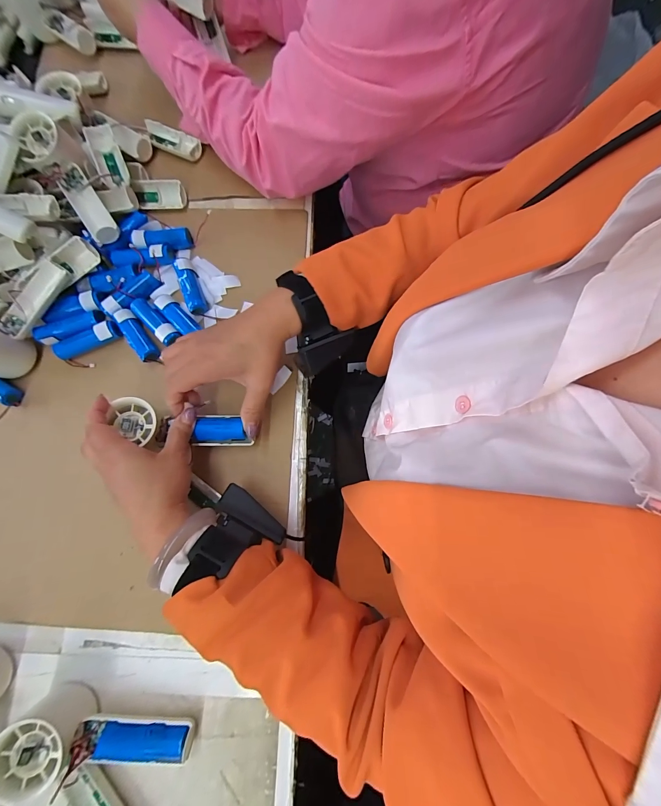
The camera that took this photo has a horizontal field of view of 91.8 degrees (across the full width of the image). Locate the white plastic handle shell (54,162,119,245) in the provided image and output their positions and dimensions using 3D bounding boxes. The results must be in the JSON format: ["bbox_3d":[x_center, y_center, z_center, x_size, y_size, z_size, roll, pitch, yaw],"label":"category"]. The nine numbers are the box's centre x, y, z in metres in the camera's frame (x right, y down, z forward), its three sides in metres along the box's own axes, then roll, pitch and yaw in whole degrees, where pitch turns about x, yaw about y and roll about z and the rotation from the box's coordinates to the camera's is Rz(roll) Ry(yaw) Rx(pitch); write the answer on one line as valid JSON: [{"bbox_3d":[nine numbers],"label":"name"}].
[{"bbox_3d":[-0.295,-0.238,0.395,0.034,0.035,0.094,-32,77,-9],"label":"white plastic handle shell"}]

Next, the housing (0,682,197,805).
[{"bbox_3d":[-0.201,0.303,0.278,0.147,0.055,0.058,12,77,5],"label":"housing"}]

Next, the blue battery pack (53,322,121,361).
[{"bbox_3d":[-0.292,-0.075,0.385,0.081,0.018,0.023,-18,75,-6],"label":"blue battery pack"}]

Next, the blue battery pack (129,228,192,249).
[{"bbox_3d":[-0.215,-0.210,0.412,0.069,0.020,0.025,-6,74,-2],"label":"blue battery pack"}]

